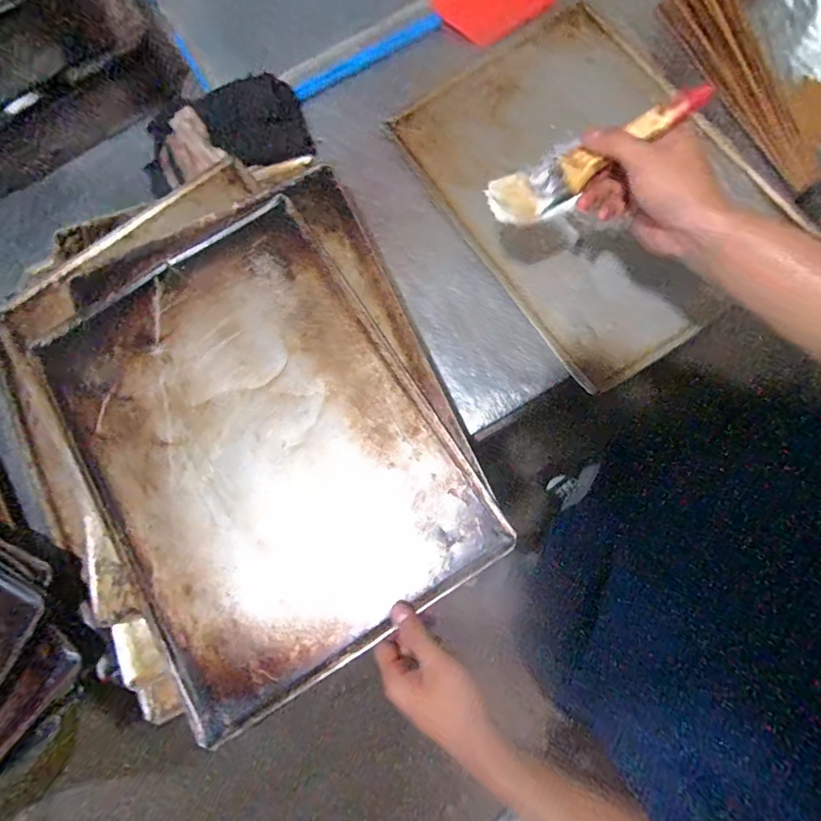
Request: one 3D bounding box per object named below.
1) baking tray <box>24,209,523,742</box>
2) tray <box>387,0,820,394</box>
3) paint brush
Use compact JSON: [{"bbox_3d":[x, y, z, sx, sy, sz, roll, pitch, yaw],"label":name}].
[{"bbox_3d":[-0.156,0.030,0.472,0.327,0.019,0.442,-31,77,-7],"label":"baking tray"},{"bbox_3d":[0.217,-0.290,0.581,0.329,0.035,0.455,-35,78,-4],"label":"tray"},{"bbox_3d":[0.152,-0.212,0.392,0.177,0.018,0.063,-25,75,22],"label":"paint brush"}]

